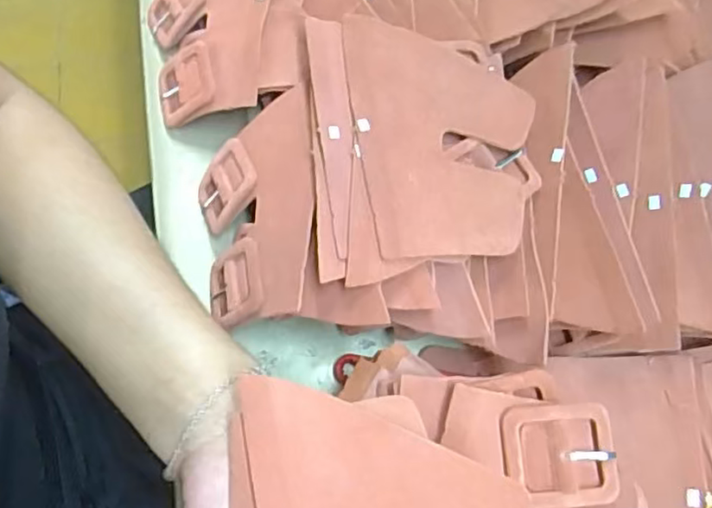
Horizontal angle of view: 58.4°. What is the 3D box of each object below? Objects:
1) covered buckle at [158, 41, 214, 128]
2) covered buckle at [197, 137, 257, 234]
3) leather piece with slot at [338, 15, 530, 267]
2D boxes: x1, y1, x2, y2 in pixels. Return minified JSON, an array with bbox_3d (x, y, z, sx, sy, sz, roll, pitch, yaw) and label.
[{"bbox_3d":[-0.117,-0.116,0.435,0.052,0.006,0.046,-16,78,35],"label":"covered buckle"},{"bbox_3d":[-0.084,-0.042,0.407,0.055,0.008,0.040,-47,56,27],"label":"covered buckle"},{"bbox_3d":[0.050,-0.070,0.360,0.098,0.009,0.147,-5,70,-4],"label":"leather piece with slot"}]

